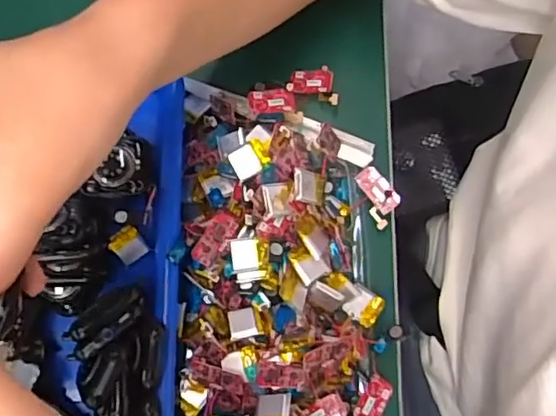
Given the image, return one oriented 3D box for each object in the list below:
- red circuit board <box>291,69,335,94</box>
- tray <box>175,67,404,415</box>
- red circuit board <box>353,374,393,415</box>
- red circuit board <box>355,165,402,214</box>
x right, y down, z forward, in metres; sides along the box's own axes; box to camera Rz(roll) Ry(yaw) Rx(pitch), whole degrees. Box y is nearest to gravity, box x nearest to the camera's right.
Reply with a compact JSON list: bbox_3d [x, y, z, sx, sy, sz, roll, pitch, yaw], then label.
[{"bbox_3d":[0.022,-0.082,0.380,0.028,0.004,0.015,5,98,22],"label":"red circuit board"},{"bbox_3d":[0.007,0.070,0.327,0.124,0.046,0.326,-1,76,1],"label":"tray"},{"bbox_3d":[0.054,0.110,0.329,0.016,0.005,0.030,28,59,8],"label":"red circuit board"},{"bbox_3d":[0.061,-0.011,0.355,0.013,0.006,0.029,-36,78,-8],"label":"red circuit board"}]

